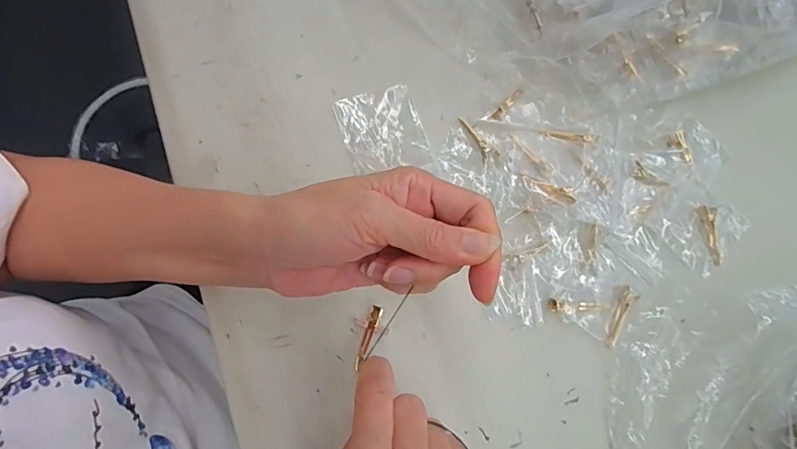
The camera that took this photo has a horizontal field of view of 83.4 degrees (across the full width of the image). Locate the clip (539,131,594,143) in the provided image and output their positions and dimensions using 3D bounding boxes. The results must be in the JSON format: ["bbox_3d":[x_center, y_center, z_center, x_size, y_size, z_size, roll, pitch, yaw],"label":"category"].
[{"bbox_3d":[0.130,-0.068,0.346,0.040,0.004,0.007,6,75,1],"label":"clip"}]

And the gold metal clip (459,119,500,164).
[{"bbox_3d":[0.061,-0.067,0.343,0.013,0.004,0.042,-28,77,-8],"label":"gold metal clip"}]

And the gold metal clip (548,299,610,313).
[{"bbox_3d":[0.125,0.056,0.310,0.042,0.009,0.009,3,74,-13],"label":"gold metal clip"}]

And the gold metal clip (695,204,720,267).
[{"bbox_3d":[0.229,0.007,0.326,0.015,0.004,0.043,-10,75,-3],"label":"gold metal clip"}]

